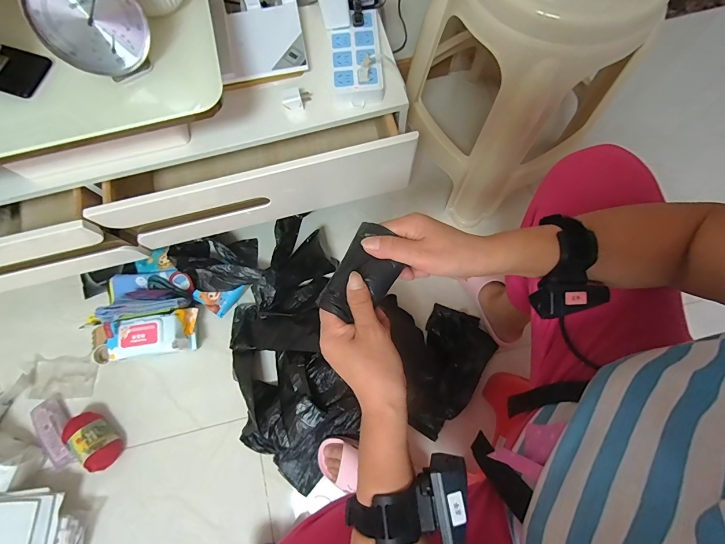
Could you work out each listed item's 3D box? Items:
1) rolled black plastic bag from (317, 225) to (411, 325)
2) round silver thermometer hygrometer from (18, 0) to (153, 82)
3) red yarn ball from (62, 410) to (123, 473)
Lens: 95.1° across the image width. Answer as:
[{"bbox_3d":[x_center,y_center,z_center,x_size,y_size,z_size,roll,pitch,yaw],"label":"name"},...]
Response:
[{"bbox_3d":[0.004,0.000,0.315,0.055,0.022,0.097,26,79,7],"label":"rolled black plastic bag"},{"bbox_3d":[-0.340,-0.318,0.416,0.122,0.127,0.040,-5,50,-35],"label":"round silver thermometer hygrometer"},{"bbox_3d":[-0.591,0.367,0.721,0.136,0.066,0.072,40,81,10],"label":"red yarn ball"}]

